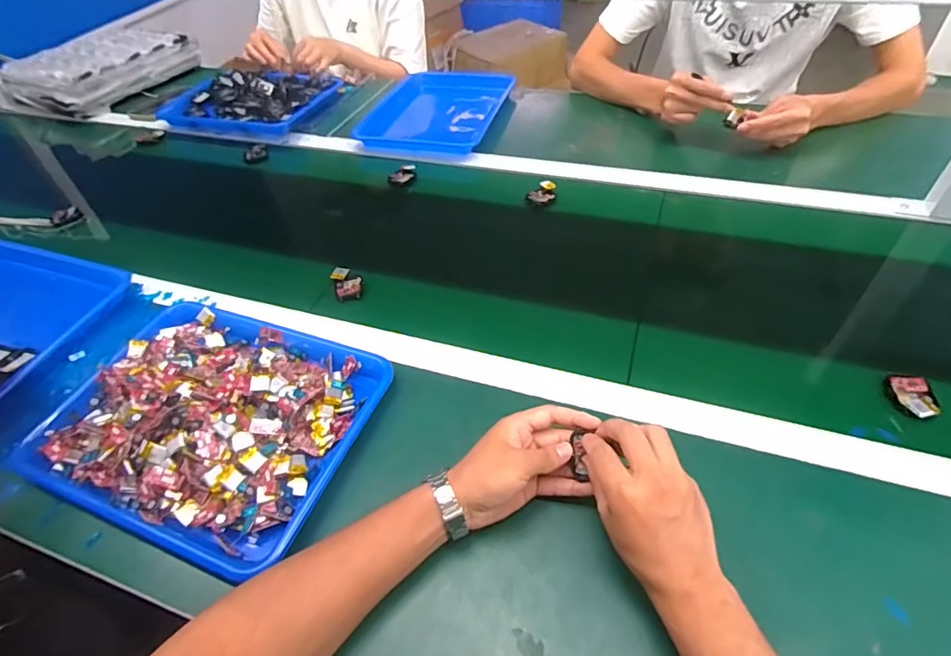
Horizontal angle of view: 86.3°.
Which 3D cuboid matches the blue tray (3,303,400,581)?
[{"bbox_3d":[-0.277,0.086,0.536,0.327,0.051,0.251,14,50,19],"label":"blue tray"}]

